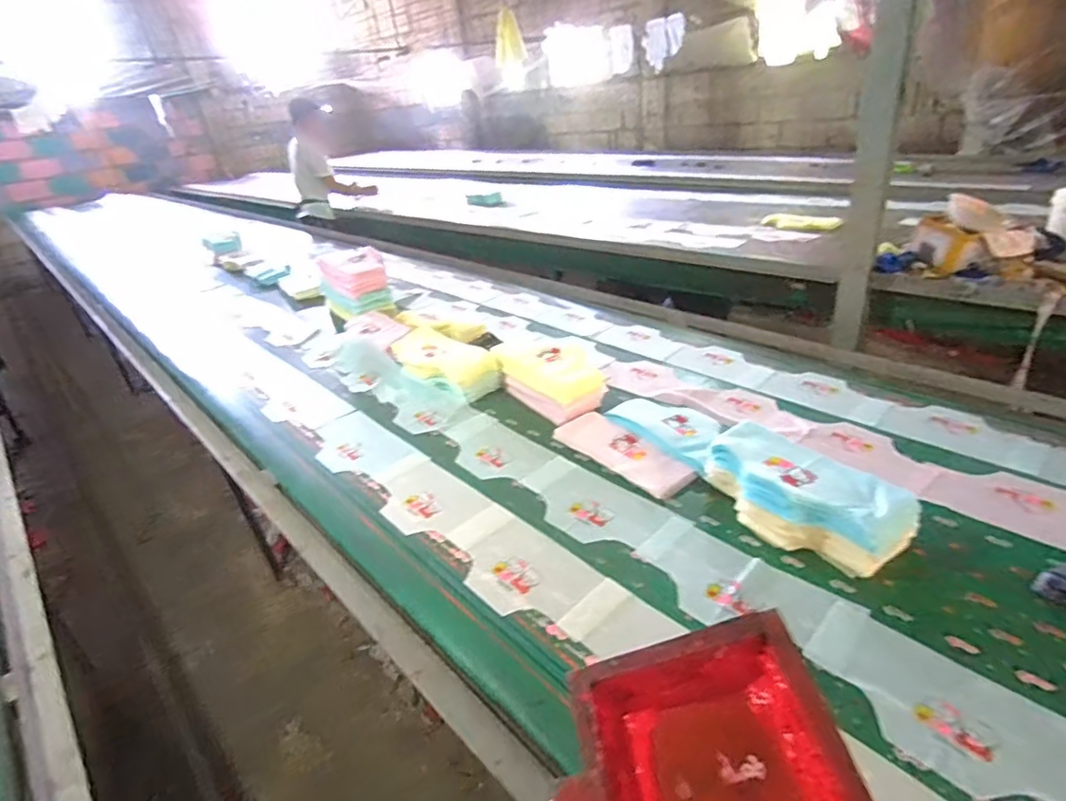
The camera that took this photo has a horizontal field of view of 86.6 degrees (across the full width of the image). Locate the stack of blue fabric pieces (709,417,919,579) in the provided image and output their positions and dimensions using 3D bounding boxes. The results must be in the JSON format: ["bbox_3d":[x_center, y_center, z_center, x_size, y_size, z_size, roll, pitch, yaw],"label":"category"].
[{"bbox_3d":[0.436,0.158,0.948,0.137,0.117,0.326,-26,34,-32],"label":"stack of blue fabric pieces"}]

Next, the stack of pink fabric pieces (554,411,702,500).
[{"bbox_3d":[0.183,0.105,1.179,0.114,0.029,0.310,-23,33,-28],"label":"stack of pink fabric pieces"}]

